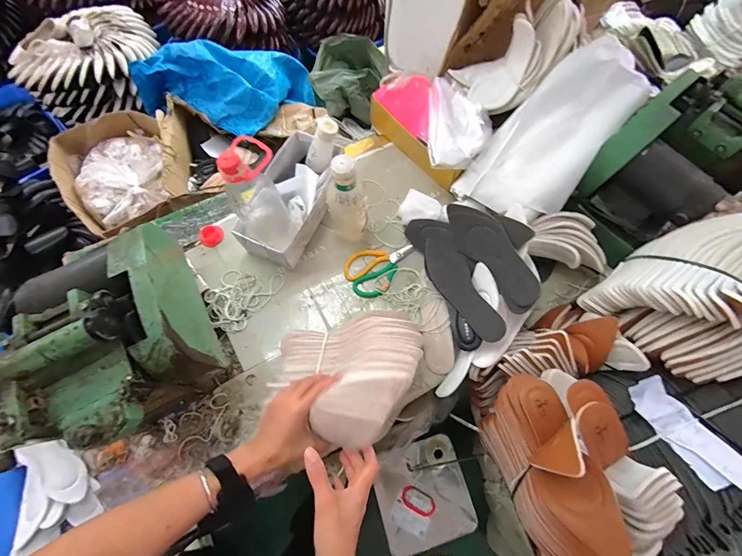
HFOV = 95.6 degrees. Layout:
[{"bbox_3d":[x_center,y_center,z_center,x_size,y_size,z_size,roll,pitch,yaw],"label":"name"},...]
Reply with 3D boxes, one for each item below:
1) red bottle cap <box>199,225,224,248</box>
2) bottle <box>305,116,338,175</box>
[{"bbox_3d":[-0.358,-0.095,0.753,0.048,0.014,0.051,0,70,-1],"label":"red bottle cap"},{"bbox_3d":[-0.102,-0.273,0.702,0.040,0.120,0.044,-26,70,-37],"label":"bottle"}]

